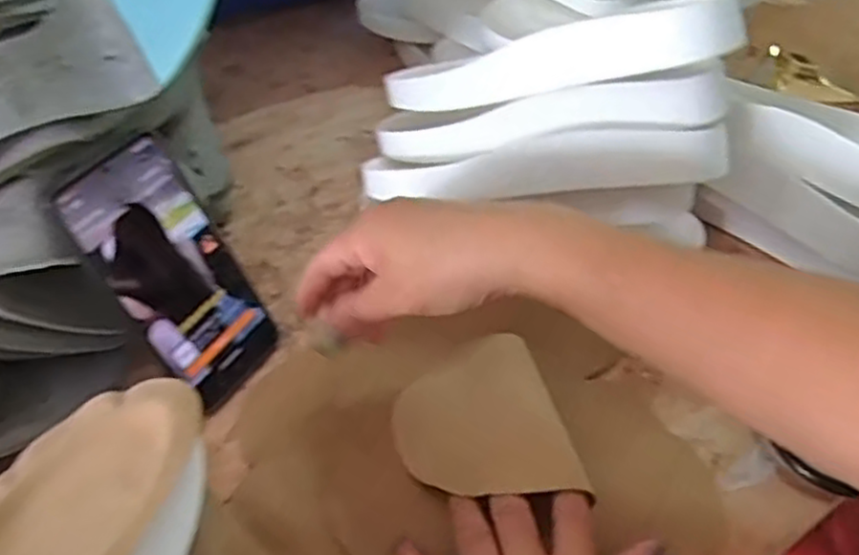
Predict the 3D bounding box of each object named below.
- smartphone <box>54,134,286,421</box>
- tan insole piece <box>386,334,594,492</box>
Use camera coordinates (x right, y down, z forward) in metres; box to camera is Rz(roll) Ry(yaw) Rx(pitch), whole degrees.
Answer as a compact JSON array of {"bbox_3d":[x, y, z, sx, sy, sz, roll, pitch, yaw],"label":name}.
[{"bbox_3d":[-0.146,0.000,0.444,0.010,0.157,0.075,1,42,36],"label":"smartphone"},{"bbox_3d":[0.026,0.085,0.427,0.089,0.011,0.098,-21,54,0],"label":"tan insole piece"}]

